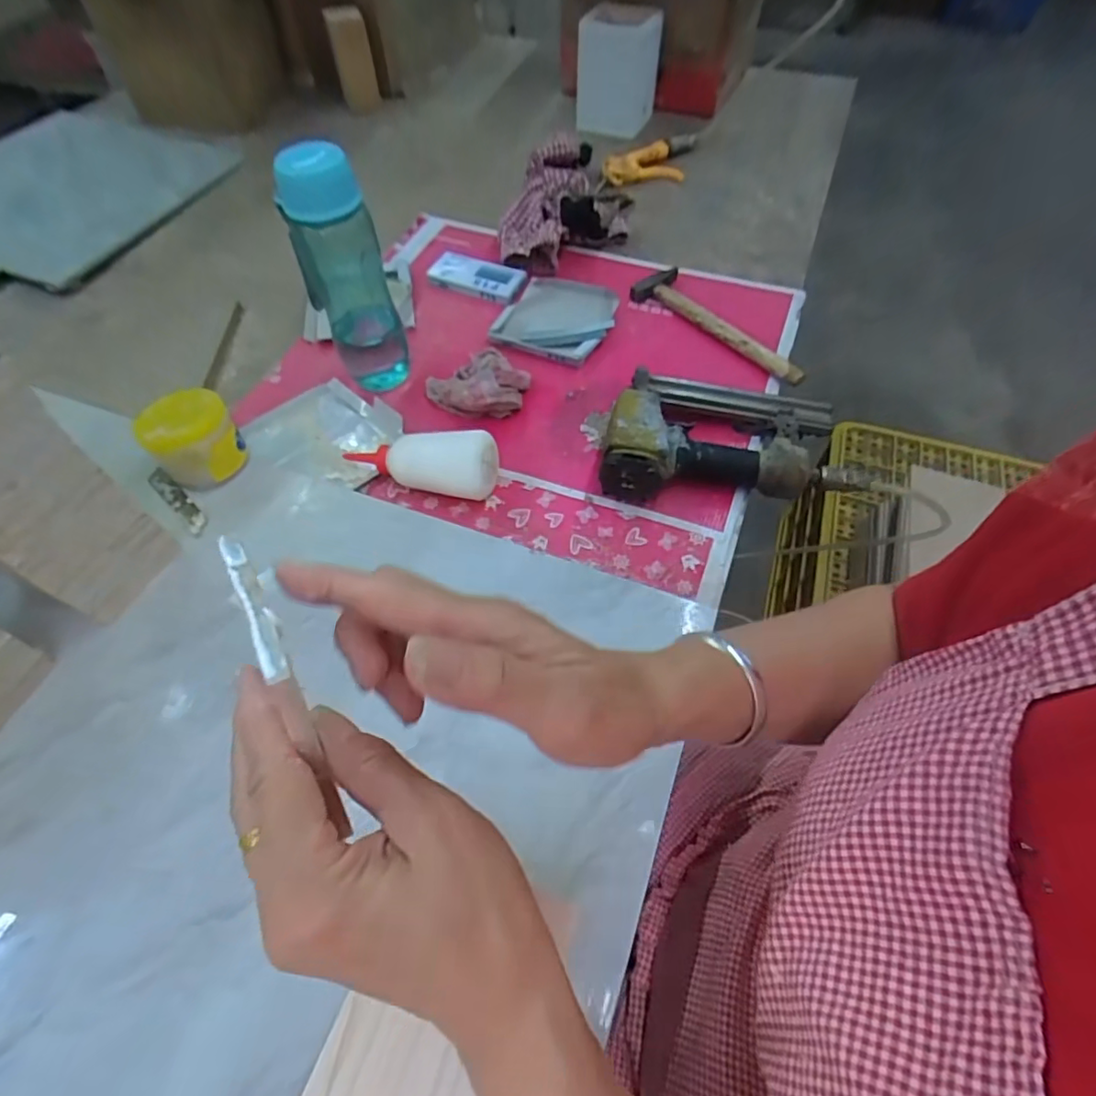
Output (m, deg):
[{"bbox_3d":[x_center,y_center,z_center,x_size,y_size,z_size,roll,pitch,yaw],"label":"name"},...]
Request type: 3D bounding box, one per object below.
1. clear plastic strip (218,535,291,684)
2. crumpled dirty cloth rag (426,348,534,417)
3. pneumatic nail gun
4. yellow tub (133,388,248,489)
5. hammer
[{"bbox_3d":[-0.105,0.019,0.208,0.013,0.007,0.079,-29,48,-18],"label":"clear plastic strip"},{"bbox_3d":[-0.081,-0.190,0.645,0.116,0.033,0.077,21,59,13],"label":"crumpled dirty cloth rag"},{"bbox_3d":[0.177,-0.117,0.579,0.252,0.063,0.142,-2,56,-1],"label":"pneumatic nail gun"},{"bbox_3d":[-0.340,-0.102,0.560,0.075,0.072,0.069,0,56,0],"label":"yellow tub"},{"bbox_3d":[0.213,-0.270,0.701,0.082,0.027,0.245,-37,64,-22],"label":"hammer"}]

